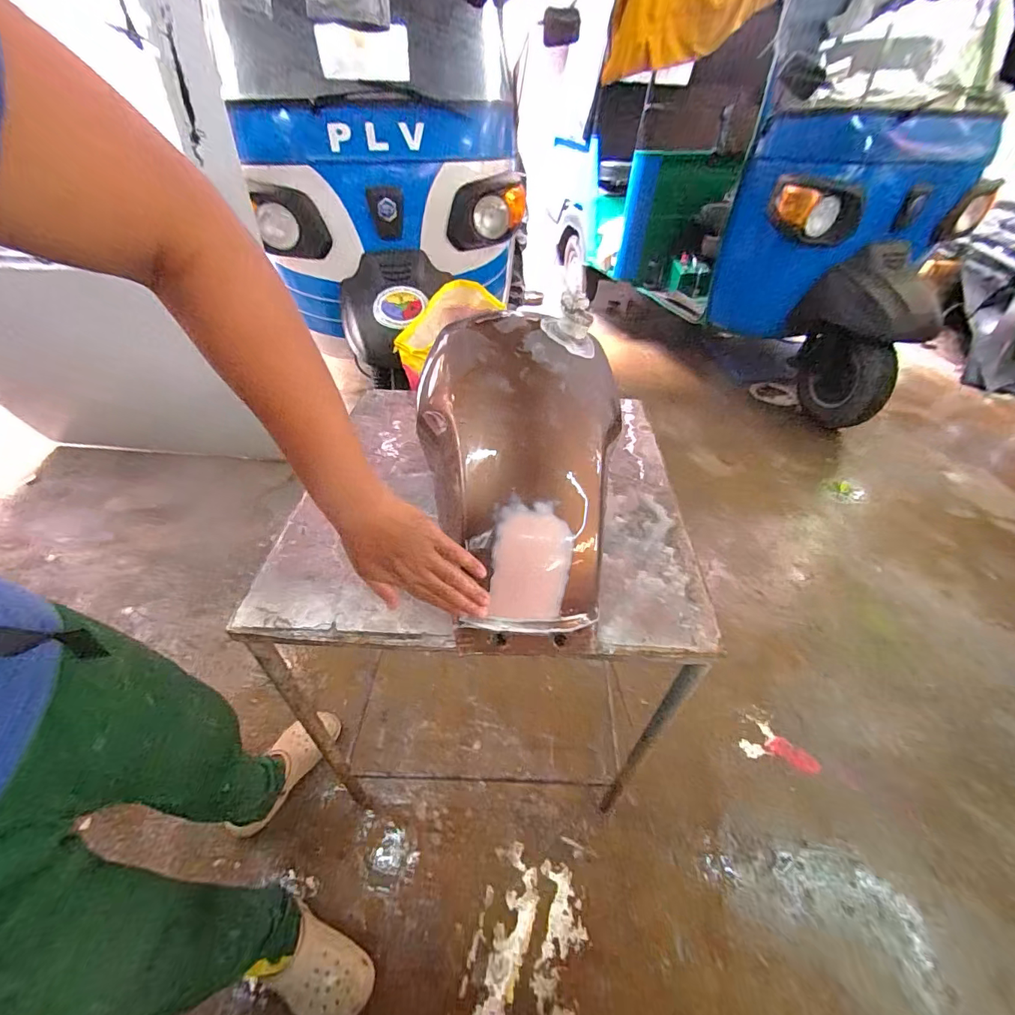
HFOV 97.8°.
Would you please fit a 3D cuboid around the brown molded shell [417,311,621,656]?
[{"bbox_3d":[0.024,-0.057,0.549,0.253,0.081,0.451,7,75,-10],"label":"brown molded shell"}]

